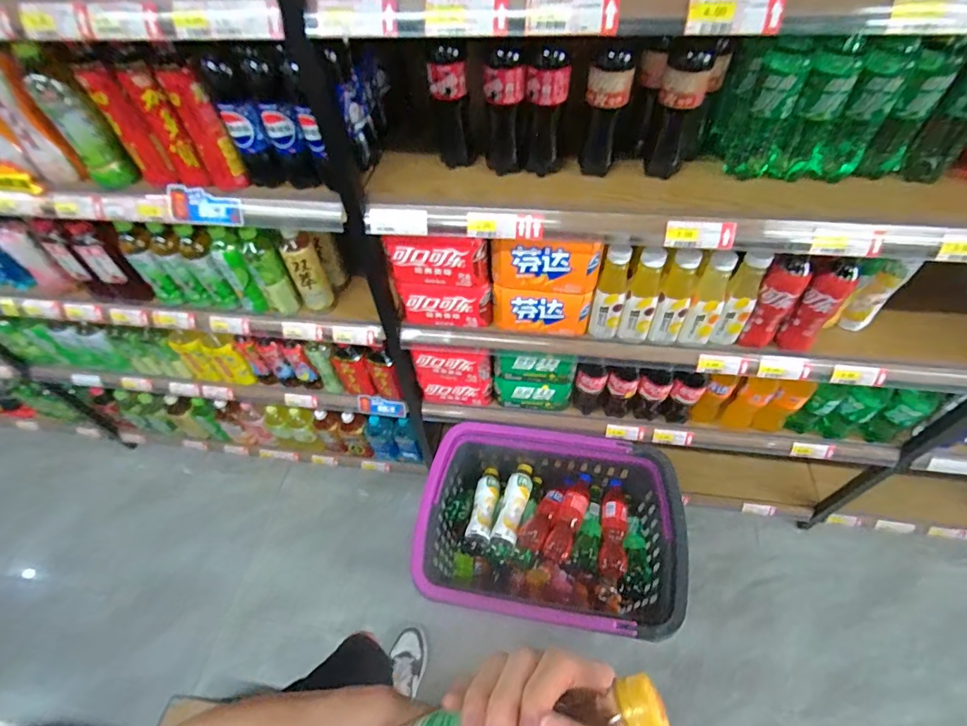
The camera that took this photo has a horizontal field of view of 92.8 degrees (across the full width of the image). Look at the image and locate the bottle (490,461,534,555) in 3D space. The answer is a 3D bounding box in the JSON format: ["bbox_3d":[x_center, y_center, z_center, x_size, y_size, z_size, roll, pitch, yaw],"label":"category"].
[{"bbox_3d":[0.080,0.374,1.210,0.063,0.071,0.233,14,56,13],"label":"bottle"}]

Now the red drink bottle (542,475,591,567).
[{"bbox_3d":[0.223,0.392,1.185,0.071,0.074,0.234,21,45,17],"label":"red drink bottle"}]

